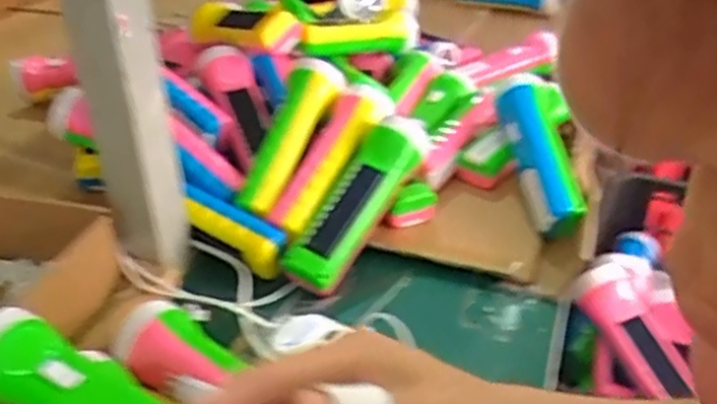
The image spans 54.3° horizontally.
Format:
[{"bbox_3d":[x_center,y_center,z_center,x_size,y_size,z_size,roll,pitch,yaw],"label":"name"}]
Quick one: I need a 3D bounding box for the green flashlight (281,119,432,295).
[{"bbox_3d":[0.002,-0.003,0.578,0.047,0.038,0.171,20,60,30],"label":"green flashlight"}]

